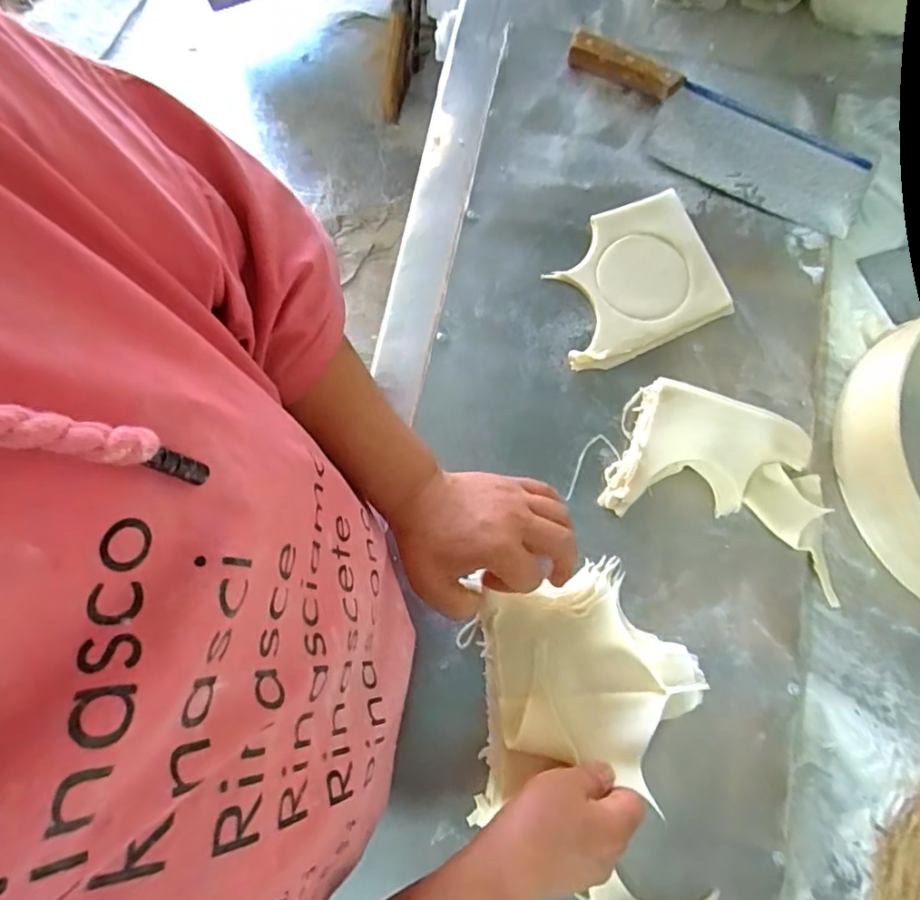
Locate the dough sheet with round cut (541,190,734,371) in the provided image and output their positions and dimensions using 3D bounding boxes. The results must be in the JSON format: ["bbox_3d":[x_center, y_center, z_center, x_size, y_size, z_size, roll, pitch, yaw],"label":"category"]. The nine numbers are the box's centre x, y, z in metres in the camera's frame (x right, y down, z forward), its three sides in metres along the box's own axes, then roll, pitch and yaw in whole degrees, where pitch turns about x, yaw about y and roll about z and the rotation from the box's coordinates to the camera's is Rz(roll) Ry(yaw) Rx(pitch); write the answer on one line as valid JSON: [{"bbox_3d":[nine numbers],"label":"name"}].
[{"bbox_3d":[0.154,-0.157,0.526,0.157,0.015,0.133,-24,77,-6],"label":"dough sheet with round cut"}]

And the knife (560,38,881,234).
[{"bbox_3d":[0.248,-0.314,0.562,0.315,0.025,0.102,27,78,6],"label":"knife"}]

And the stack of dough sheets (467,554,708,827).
[{"bbox_3d":[0.095,0.180,0.426,0.156,0.050,0.165,-1,76,0],"label":"stack of dough sheets"}]

